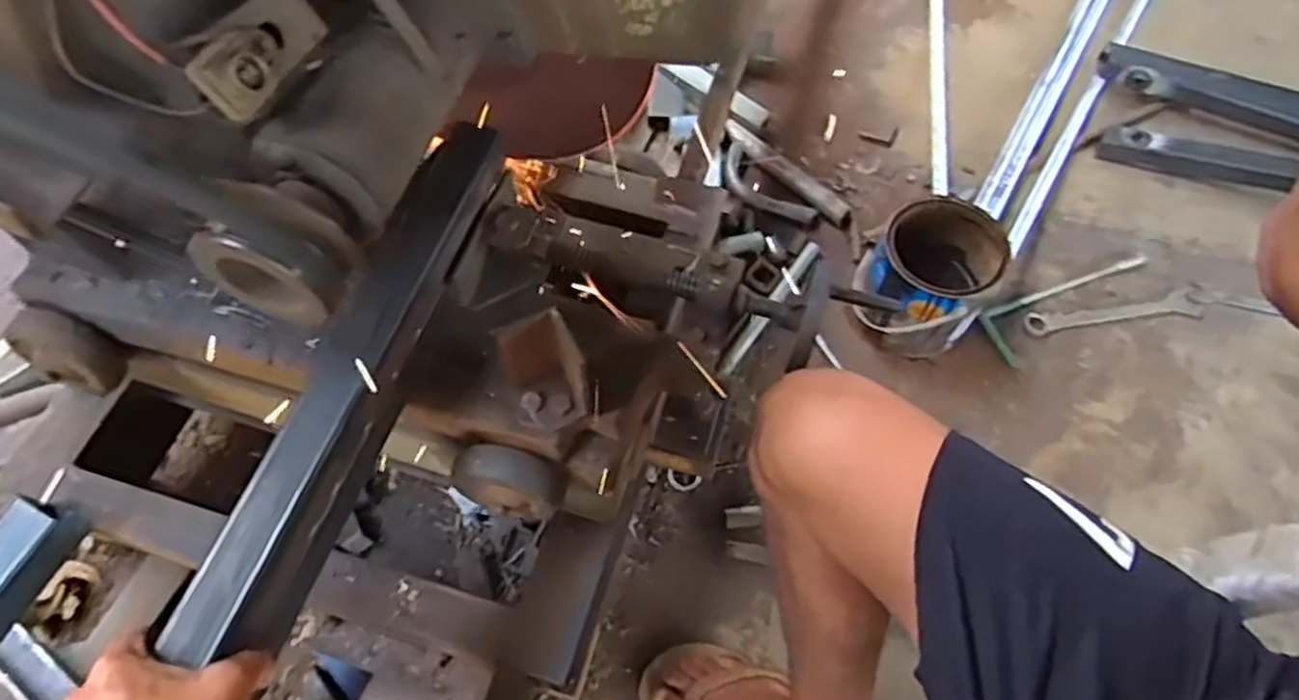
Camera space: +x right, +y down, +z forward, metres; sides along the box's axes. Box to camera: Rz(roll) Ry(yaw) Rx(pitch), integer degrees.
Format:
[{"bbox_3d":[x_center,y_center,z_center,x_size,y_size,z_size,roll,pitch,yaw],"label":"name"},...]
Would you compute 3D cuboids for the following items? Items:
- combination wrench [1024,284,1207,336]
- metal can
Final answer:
[{"bbox_3d":[0.686,-0.052,1.117,0.277,0.012,0.050,-9,62,-6],"label":"combination wrench"},{"bbox_3d":[0.377,-0.099,1.048,0.161,0.151,0.171,1,62,-1],"label":"metal can"}]

